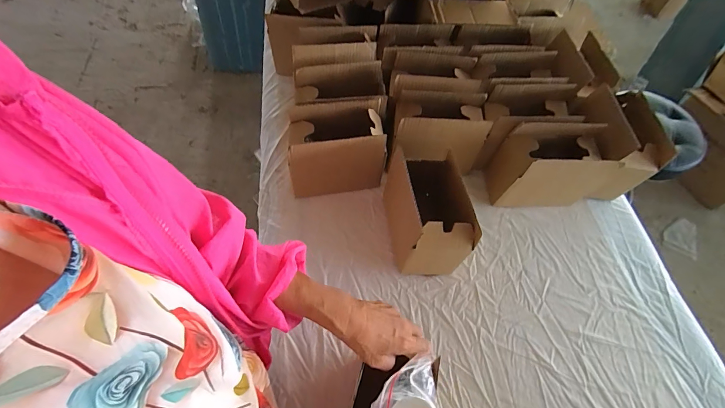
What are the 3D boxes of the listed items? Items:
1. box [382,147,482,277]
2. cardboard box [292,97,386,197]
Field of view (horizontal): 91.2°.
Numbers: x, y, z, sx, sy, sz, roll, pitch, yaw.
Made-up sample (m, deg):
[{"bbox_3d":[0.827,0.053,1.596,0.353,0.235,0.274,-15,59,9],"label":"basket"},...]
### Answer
[{"bbox_3d":[0.103,0.025,0.616,0.112,0.164,0.166,-5,60,-8],"label":"box"},{"bbox_3d":[-0.047,-0.105,0.685,0.182,0.163,0.105,-5,60,-7],"label":"cardboard box"}]

